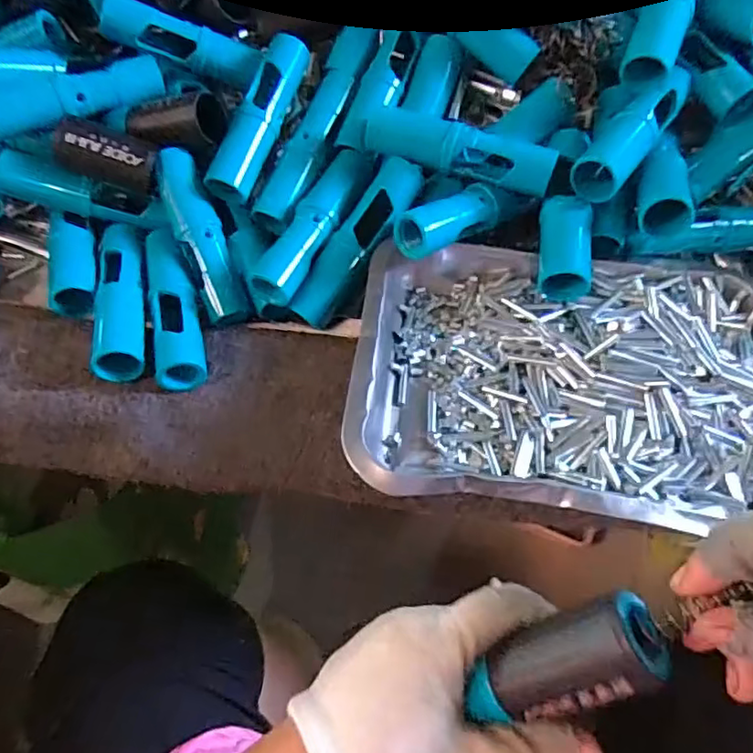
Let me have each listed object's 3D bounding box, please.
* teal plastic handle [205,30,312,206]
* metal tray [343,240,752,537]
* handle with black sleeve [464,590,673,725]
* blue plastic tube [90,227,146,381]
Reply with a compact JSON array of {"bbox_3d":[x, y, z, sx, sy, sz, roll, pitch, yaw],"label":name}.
[{"bbox_3d":[-0.077,-0.176,0.420,0.026,0.029,0.124,19,78,13],"label":"teal plastic handle"},{"bbox_3d":[0.118,-0.007,0.362,0.251,0.031,0.184,6,56,5],"label":"metal tray"},{"bbox_3d":[0.071,0.110,0.236,0.078,0.024,0.035,-36,51,28],"label":"handle with black sleeve"},{"bbox_3d":[-0.163,-0.048,0.398,0.028,0.027,0.116,-10,56,-6],"label":"blue plastic tube"}]

